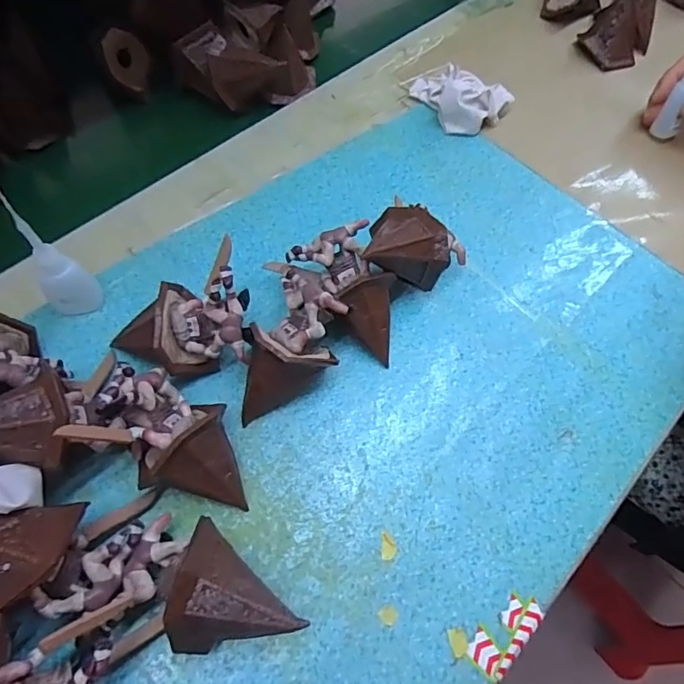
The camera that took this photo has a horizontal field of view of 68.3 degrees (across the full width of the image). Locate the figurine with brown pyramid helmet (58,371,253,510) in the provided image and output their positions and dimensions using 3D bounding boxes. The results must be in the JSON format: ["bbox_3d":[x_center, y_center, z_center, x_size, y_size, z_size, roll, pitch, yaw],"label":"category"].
[{"bbox_3d":[-0.101,0.061,0.310,0.098,0.067,0.063,30,65,11],"label":"figurine with brown pyramid helmet"}]

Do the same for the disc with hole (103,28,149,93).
[{"bbox_3d":[-0.203,-0.267,0.475,0.006,0.046,0.046,12,87,36],"label":"disc with hole"}]

